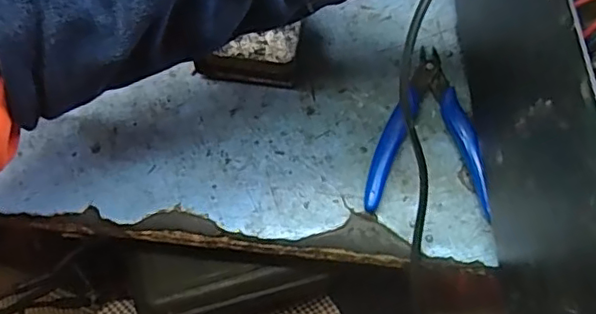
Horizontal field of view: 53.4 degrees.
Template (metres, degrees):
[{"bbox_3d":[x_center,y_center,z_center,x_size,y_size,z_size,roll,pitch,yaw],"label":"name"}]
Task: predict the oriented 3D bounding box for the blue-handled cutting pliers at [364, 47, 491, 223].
[{"bbox_3d":[0.084,-0.018,0.382,0.076,0.015,0.116,5,63,1],"label":"blue-handled cutting pliers"}]

